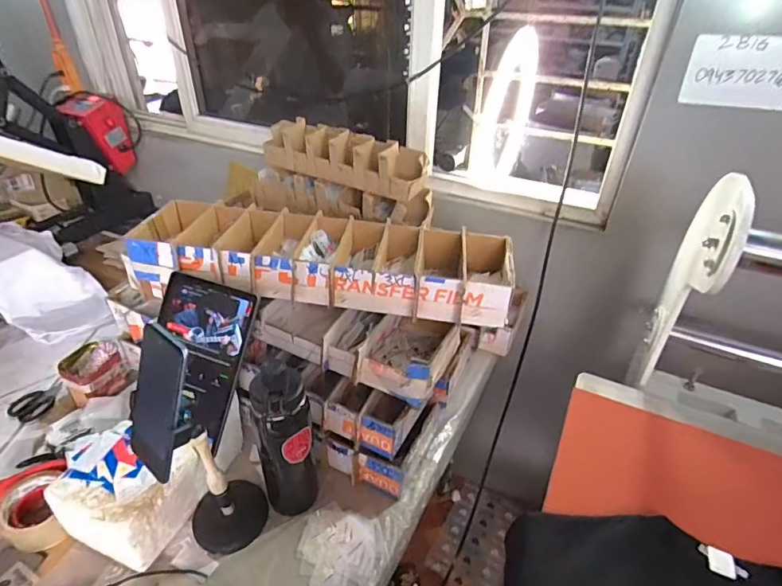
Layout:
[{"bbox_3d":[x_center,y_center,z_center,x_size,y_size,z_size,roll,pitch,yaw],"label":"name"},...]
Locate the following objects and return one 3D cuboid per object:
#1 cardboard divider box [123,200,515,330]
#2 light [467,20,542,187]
[{"bbox_3d":[-0.120,-0.070,0.818,0.642,0.076,0.231,4,37,6],"label":"cardboard divider box"},{"bbox_3d":[0.320,-0.489,1.288,0.061,0.413,0.458,15,39,19],"label":"light"}]

